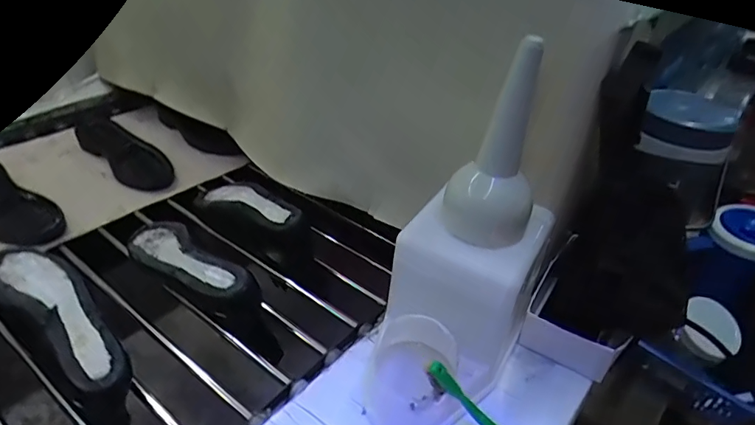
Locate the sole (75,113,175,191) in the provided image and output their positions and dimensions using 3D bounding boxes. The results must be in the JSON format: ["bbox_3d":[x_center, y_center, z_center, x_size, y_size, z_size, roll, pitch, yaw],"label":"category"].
[{"bbox_3d":[-0.487,-0.112,0.947,0.266,0.042,0.089,34,43,18],"label":"sole"}]

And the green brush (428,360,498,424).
[{"bbox_3d":[0.108,0.209,0.482,0.170,0.036,0.009,42,40,-2],"label":"green brush"}]

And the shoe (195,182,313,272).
[{"bbox_3d":[-0.184,0.012,0.750,0.223,0.079,0.066,30,44,30],"label":"shoe"}]

